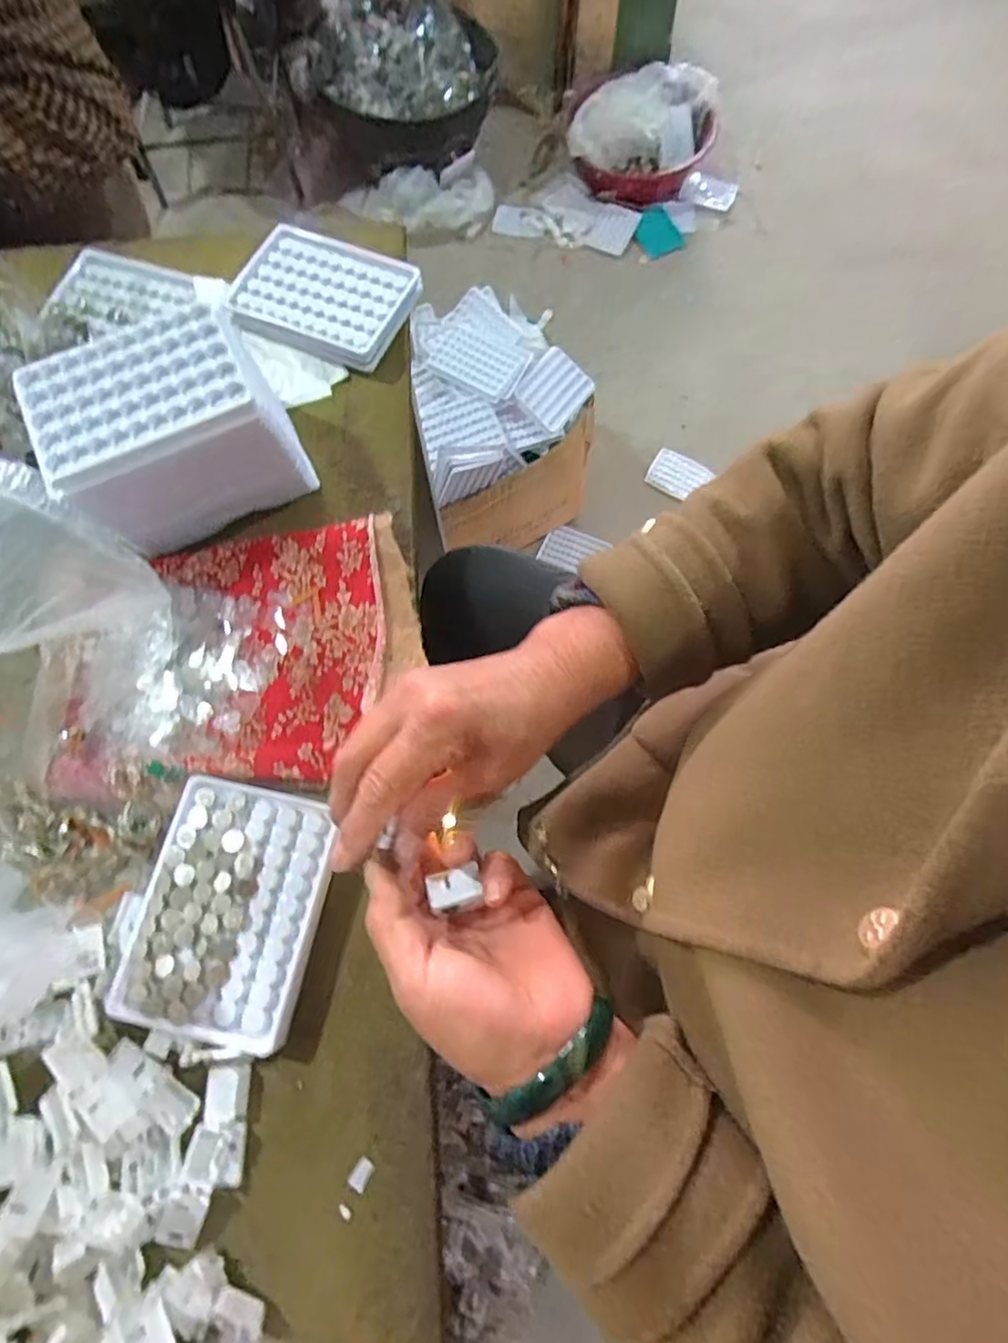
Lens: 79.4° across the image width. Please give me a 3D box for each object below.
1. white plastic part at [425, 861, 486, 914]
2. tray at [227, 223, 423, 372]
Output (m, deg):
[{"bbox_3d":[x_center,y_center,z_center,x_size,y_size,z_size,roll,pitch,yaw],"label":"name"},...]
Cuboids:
[{"bbox_3d":[-0.024,0.103,0.294,0.026,0.004,0.020,-12,36,-8],"label":"white plastic part"},{"bbox_3d":[-0.141,-0.295,0.477,0.129,0.019,0.095,23,73,7],"label":"tray"}]

